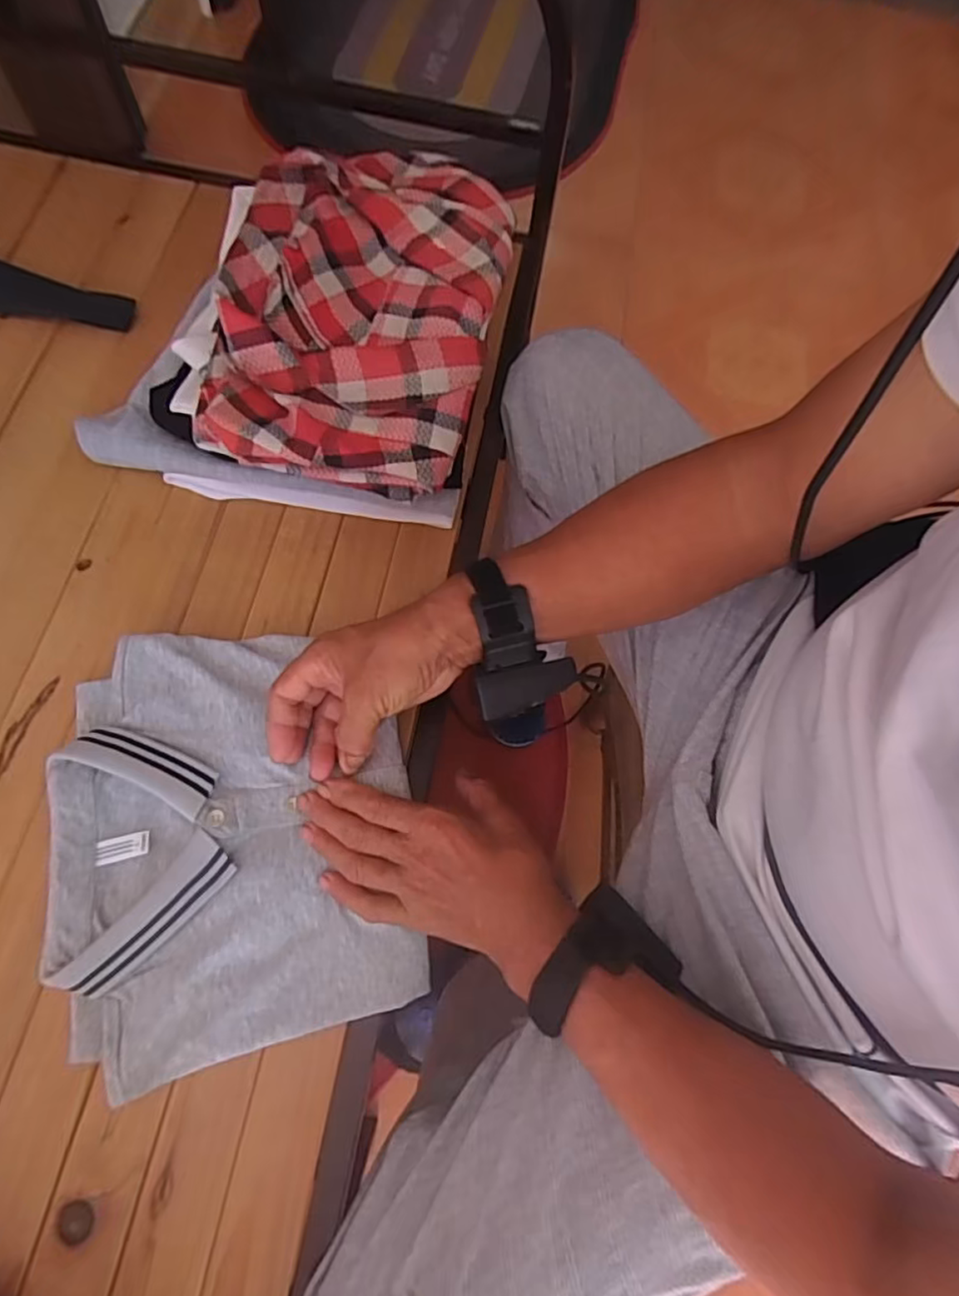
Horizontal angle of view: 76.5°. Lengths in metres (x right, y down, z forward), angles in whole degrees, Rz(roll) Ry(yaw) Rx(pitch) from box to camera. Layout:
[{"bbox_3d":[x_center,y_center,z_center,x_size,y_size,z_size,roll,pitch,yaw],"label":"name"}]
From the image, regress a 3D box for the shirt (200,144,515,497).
[{"bbox_3d":[-0.093,-0.303,0.505,0.214,0.050,0.358,11,68,2],"label":"shirt"}]

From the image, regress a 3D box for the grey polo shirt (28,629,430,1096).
[{"bbox_3d":[-0.168,0.120,0.417,0.231,0.018,0.275,-12,73,-6],"label":"grey polo shirt"}]

